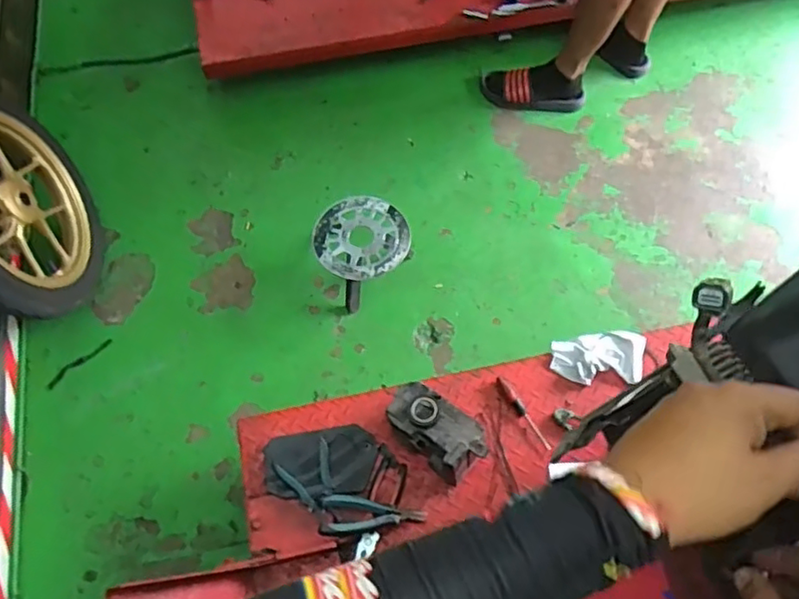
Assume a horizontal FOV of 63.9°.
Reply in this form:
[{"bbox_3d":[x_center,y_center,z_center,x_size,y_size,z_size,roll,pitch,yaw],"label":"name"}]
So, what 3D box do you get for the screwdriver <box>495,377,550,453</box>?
[{"bbox_3d":[0.234,0.216,1.216,0.022,0.014,0.159,-28,66,-13],"label":"screwdriver"}]

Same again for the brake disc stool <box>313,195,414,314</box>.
[{"bbox_3d":[-0.085,-0.115,1.470,0.204,0.133,0.218,0,64,0],"label":"brake disc stool"}]

